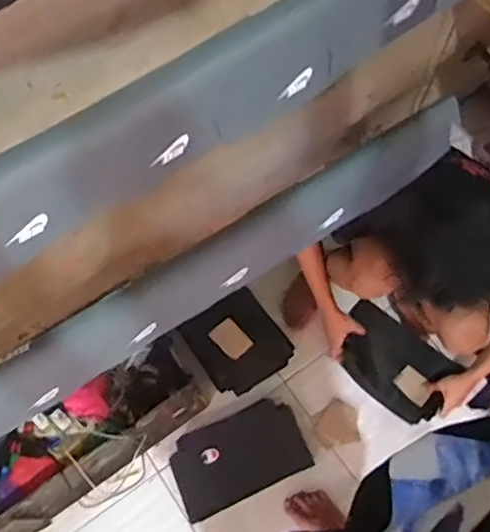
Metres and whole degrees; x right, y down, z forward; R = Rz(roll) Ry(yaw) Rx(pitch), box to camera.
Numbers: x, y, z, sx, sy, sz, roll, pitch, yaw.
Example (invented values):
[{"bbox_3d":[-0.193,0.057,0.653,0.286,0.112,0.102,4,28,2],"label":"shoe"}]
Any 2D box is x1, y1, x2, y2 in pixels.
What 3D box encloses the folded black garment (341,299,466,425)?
[{"bbox_3d":[0.378,0.237,1.487,0.293,0.076,0.194,37,74,14],"label":"folded black garment"}]

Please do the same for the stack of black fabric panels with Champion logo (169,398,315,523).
[{"bbox_3d":[-0.014,0.470,1.458,0.327,0.032,0.191,-23,70,-8],"label":"stack of black fabric panels with Champion logo"}]

